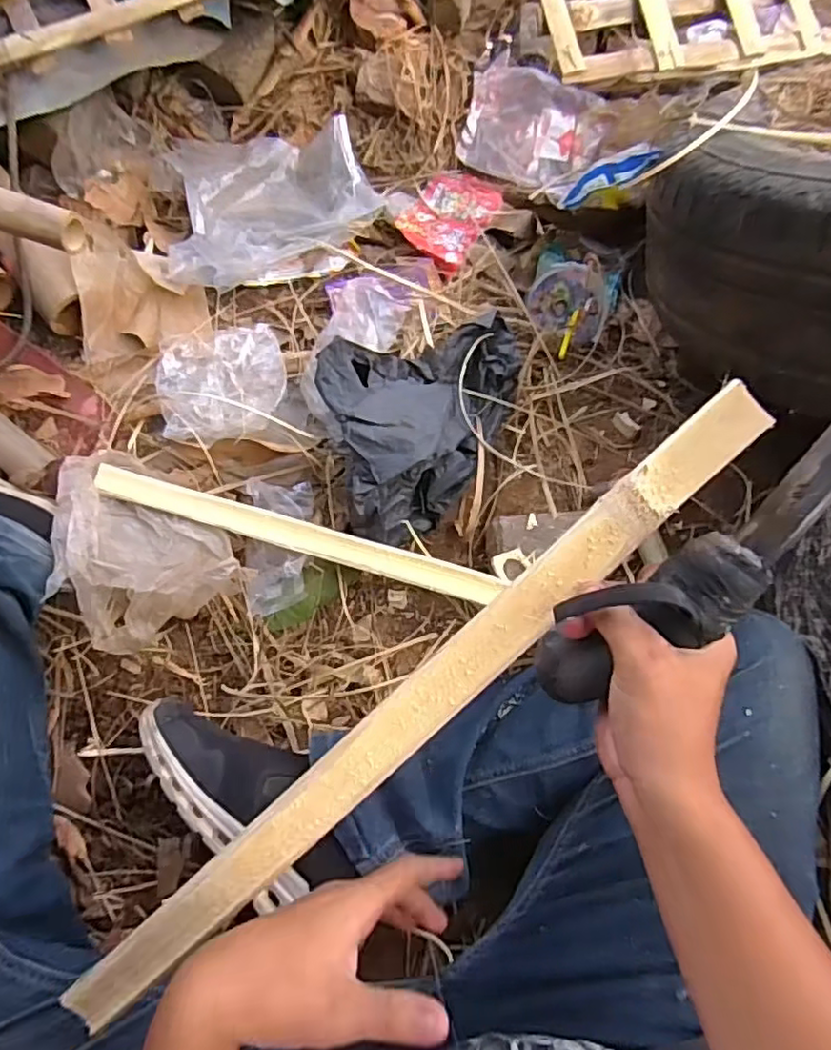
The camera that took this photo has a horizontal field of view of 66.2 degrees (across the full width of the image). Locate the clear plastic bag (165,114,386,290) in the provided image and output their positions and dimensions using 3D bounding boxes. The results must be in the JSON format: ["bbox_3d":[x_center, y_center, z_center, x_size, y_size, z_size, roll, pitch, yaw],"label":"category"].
[{"bbox_3d":[-0.173,-0.397,0.784,0.248,0.046,0.241,-7,72,-4],"label":"clear plastic bag"}]

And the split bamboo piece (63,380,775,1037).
[{"bbox_3d":[-0.009,0.115,0.360,0.512,0.017,0.034,-44,78,6],"label":"split bamboo piece"}]

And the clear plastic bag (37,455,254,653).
[{"bbox_3d":[-0.281,0.013,0.606,0.141,0.051,0.205,-41,78,-13],"label":"clear plastic bag"}]

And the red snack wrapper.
[{"bbox_3d":[0.041,-0.388,0.801,0.098,0.027,0.158,28,74,7],"label":"red snack wrapper"}]

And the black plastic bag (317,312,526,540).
[{"bbox_3d":[0.021,-0.103,0.642,0.205,0.057,0.198,-14,73,-6],"label":"black plastic bag"}]

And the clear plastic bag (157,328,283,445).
[{"bbox_3d":[-0.206,-0.148,0.673,0.138,0.041,0.149,-8,72,-4],"label":"clear plastic bag"}]

